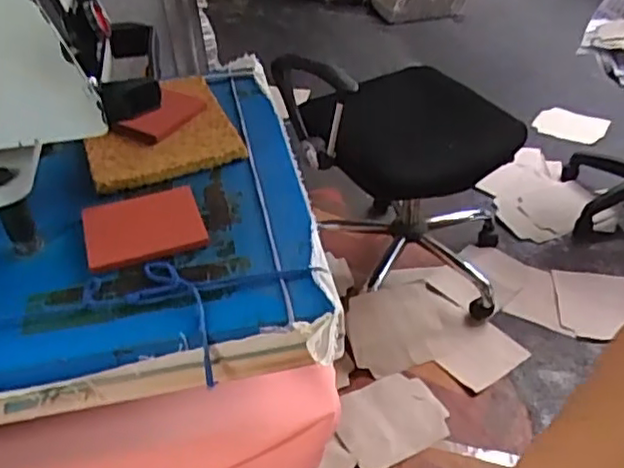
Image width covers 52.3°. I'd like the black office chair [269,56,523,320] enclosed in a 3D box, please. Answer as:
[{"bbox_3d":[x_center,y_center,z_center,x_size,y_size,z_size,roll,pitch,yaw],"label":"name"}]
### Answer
[{"bbox_3d":[0.313,-0.173,1.779,0.641,0.761,0.498,-22,44,-22],"label":"black office chair"}]

